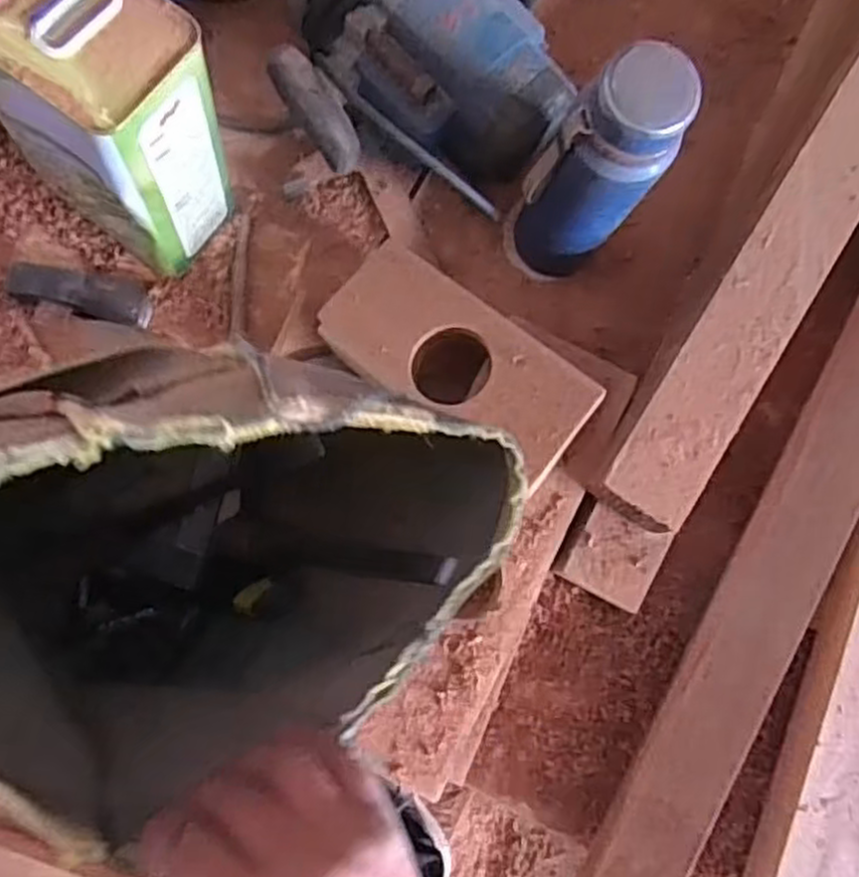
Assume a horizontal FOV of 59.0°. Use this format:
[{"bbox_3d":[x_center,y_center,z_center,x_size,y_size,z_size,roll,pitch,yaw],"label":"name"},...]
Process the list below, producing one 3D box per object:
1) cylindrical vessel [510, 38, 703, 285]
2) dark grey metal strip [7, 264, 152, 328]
[{"bbox_3d":[0.128,-0.206,0.616,0.083,0.267,0.070,37,83,0],"label":"cylindrical vessel"},{"bbox_3d":[-0.326,-0.136,0.709,0.126,0.019,0.040,11,83,-3],"label":"dark grey metal strip"}]

